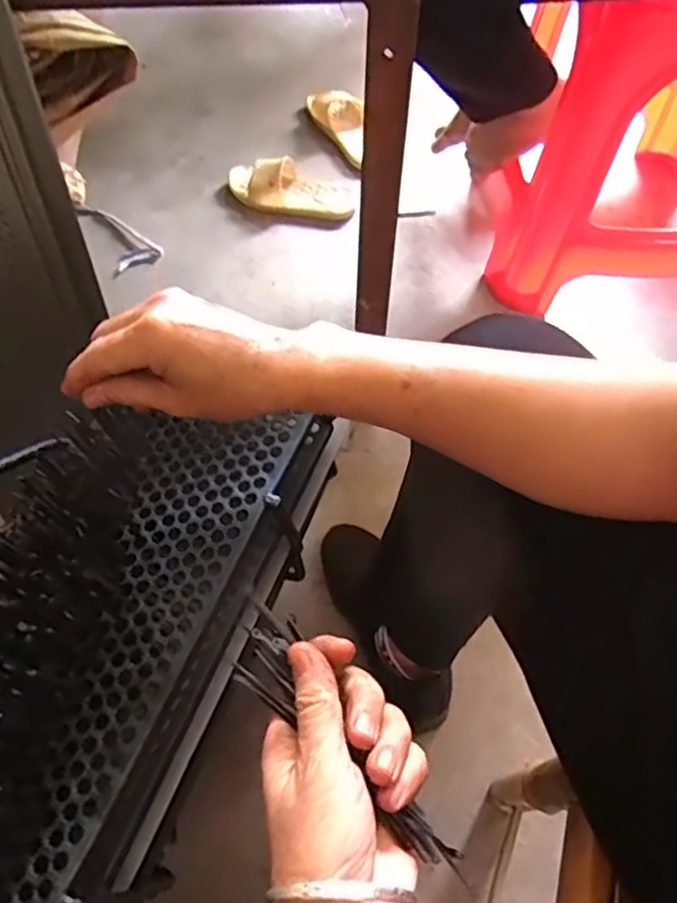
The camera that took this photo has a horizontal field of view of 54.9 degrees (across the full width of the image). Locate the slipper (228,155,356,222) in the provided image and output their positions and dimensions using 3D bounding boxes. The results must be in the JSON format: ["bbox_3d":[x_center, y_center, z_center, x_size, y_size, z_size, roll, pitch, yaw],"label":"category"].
[{"bbox_3d":[-0.084,-0.457,1.137,0.232,0.053,0.089,9,61,4],"label":"slipper"}]

